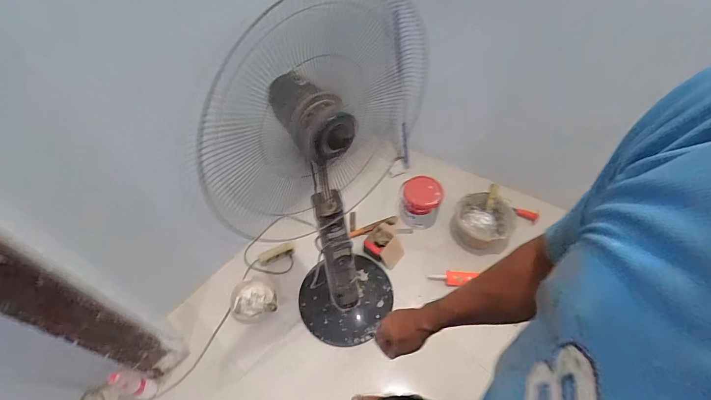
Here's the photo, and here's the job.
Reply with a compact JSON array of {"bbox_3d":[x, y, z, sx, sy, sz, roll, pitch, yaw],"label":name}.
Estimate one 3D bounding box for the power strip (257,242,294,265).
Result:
[{"bbox_3d":[-0.356,0.239,1.466,0.181,0.050,0.046,-25,50,16],"label":"power strip"}]

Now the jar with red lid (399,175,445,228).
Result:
[{"bbox_3d":[0.306,0.011,1.551,0.203,0.188,0.169,13,54,11],"label":"jar with red lid"}]

